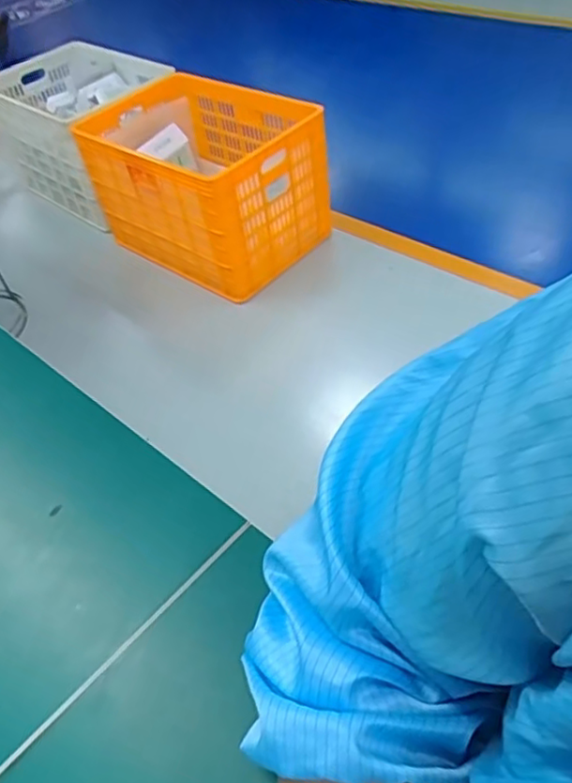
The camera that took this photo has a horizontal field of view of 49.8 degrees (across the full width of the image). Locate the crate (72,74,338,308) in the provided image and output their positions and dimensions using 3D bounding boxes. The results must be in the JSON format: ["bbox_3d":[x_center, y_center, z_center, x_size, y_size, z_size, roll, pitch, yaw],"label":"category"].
[{"bbox_3d":[-0.252,-0.602,1.783,0.671,0.404,0.403,32,56,30],"label":"crate"}]

